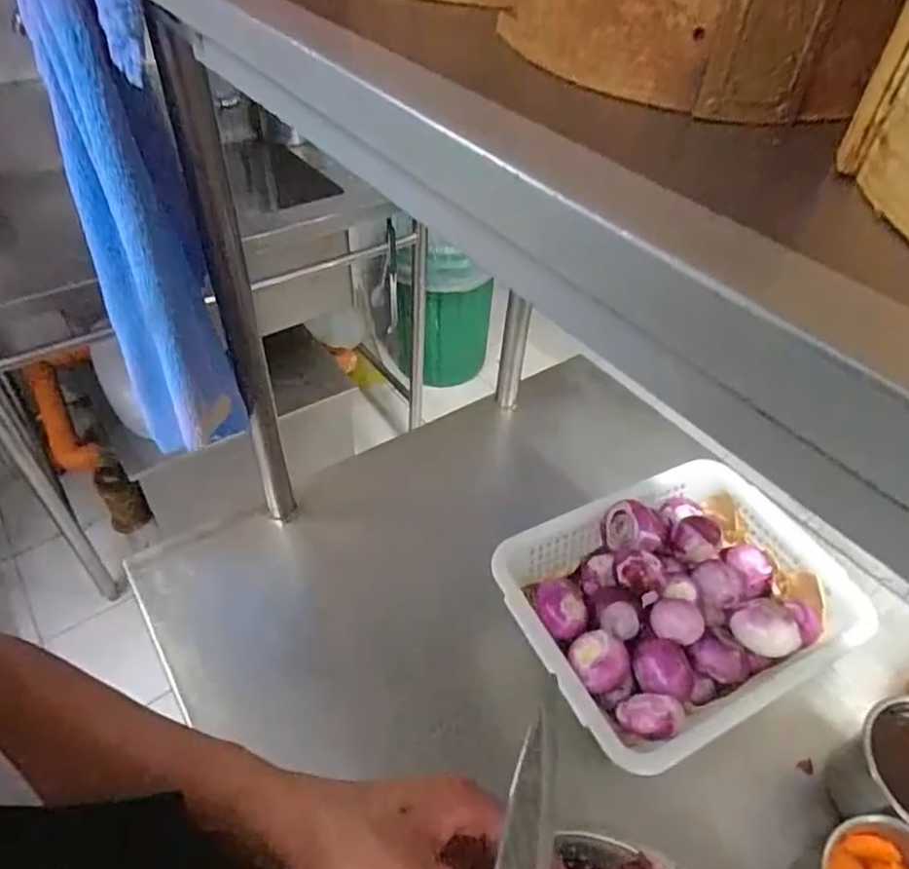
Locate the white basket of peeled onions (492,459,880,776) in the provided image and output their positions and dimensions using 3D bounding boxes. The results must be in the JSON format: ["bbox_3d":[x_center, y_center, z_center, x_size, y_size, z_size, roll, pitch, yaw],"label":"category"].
[{"bbox_3d":[0.220,0.158,0.626,0.310,0.081,0.235,-19,49,-21],"label":"white basket of peeled onions"}]

